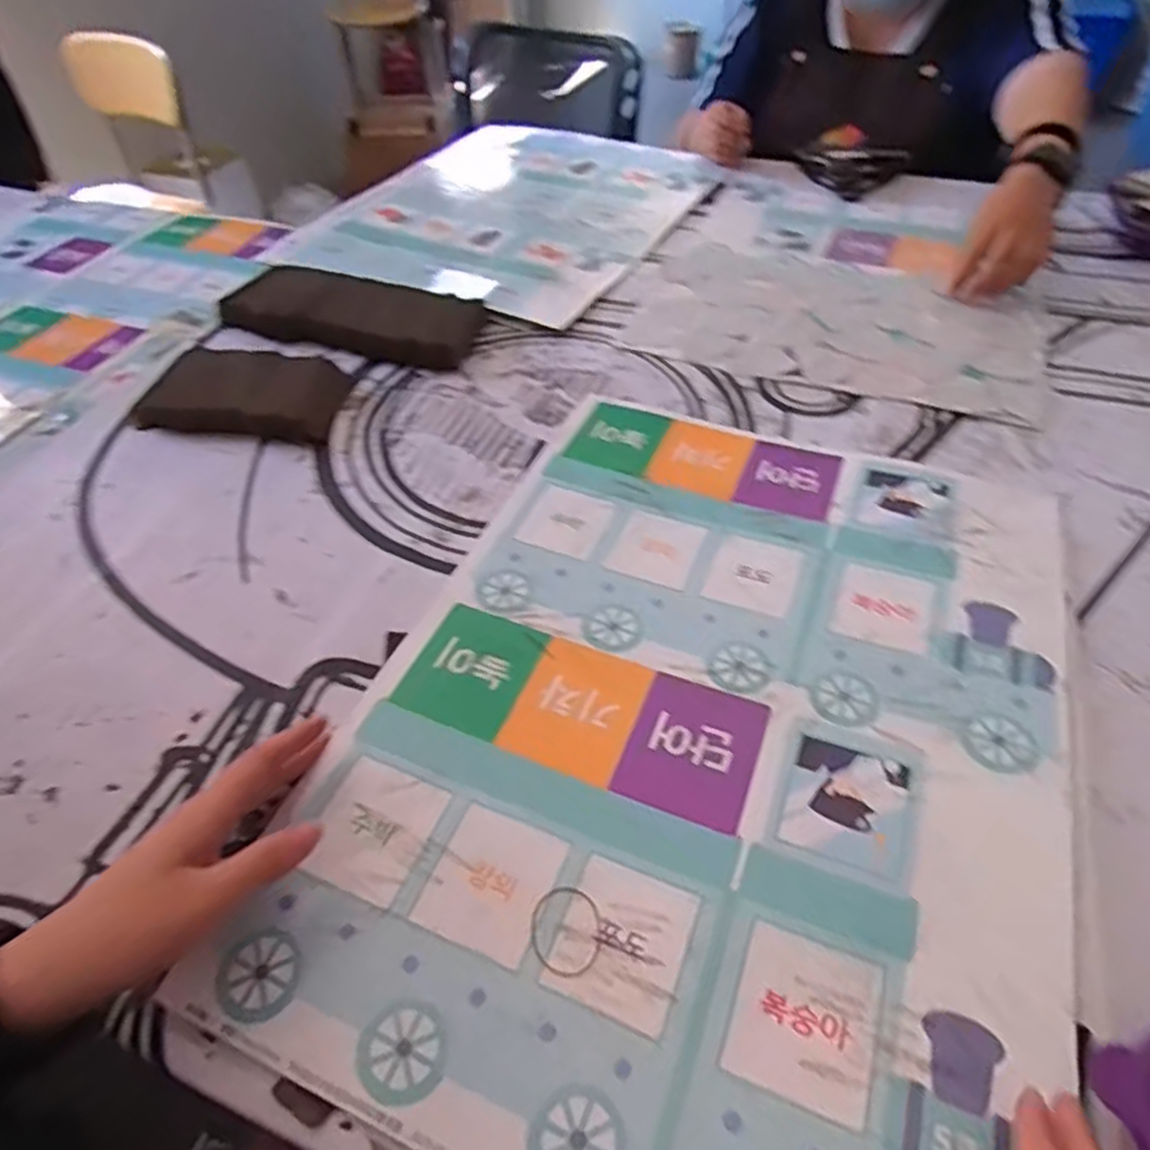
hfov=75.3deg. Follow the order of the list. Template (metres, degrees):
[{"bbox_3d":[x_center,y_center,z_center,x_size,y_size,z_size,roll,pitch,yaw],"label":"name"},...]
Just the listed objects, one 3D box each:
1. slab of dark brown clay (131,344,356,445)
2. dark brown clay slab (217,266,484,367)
[{"bbox_3d":[-0.300,-0.163,0.677,0.177,0.034,0.100,7,48,9],"label":"slab of dark brown clay"},{"bbox_3d":[-0.225,-0.265,0.767,0.266,0.042,0.120,14,50,16],"label":"dark brown clay slab"}]

